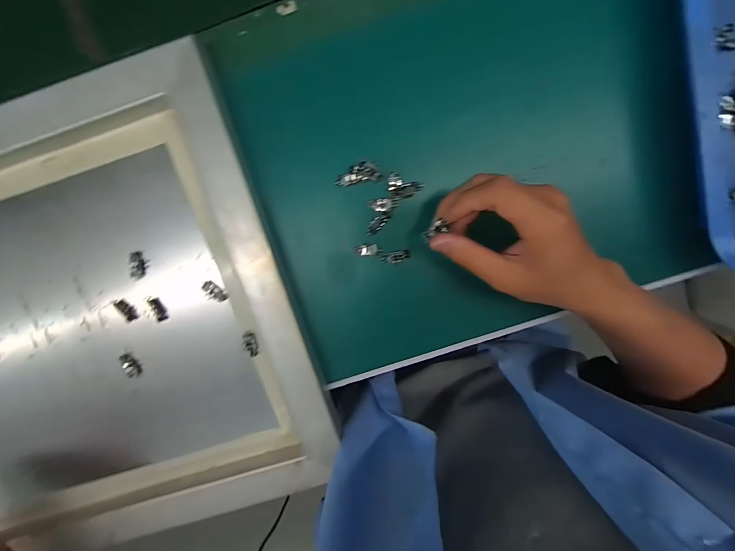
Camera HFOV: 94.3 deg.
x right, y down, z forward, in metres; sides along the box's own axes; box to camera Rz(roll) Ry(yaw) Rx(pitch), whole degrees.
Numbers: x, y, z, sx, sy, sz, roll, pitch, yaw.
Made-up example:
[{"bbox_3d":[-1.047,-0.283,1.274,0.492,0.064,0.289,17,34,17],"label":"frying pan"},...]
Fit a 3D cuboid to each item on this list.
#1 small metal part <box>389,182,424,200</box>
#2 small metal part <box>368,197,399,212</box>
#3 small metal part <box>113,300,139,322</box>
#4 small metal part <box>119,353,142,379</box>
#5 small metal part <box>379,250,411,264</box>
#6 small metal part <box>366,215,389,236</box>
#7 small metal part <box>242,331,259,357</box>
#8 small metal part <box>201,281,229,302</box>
[{"bbox_3d":[0.035,-0.078,0.312,0.032,0.004,0.013,-21,97,-10],"label":"small metal part"},{"bbox_3d":[0.015,-0.066,0.317,0.027,0.009,0.012,-7,97,2],"label":"small metal part"},{"bbox_3d":[-0.235,0.033,0.333,0.010,0.007,0.024,-33,96,5],"label":"small metal part"},{"bbox_3d":[-0.237,0.090,0.340,0.011,0.010,0.026,-28,96,5],"label":"small metal part"},{"bbox_3d":[0.026,-0.017,0.321,0.028,0.004,0.011,-11,97,3],"label":"small metal part"},{"bbox_3d":[0.009,-0.047,0.318,0.011,0.005,0.025,42,97,-4],"label":"small metal part"},{"bbox_3d":[-0.115,0.067,0.335,0.013,0.006,0.026,-9,97,2],"label":"small metal part"},{"bbox_3d":[-0.148,0.016,0.329,0.024,0.012,0.011,45,96,-4],"label":"small metal part"}]

